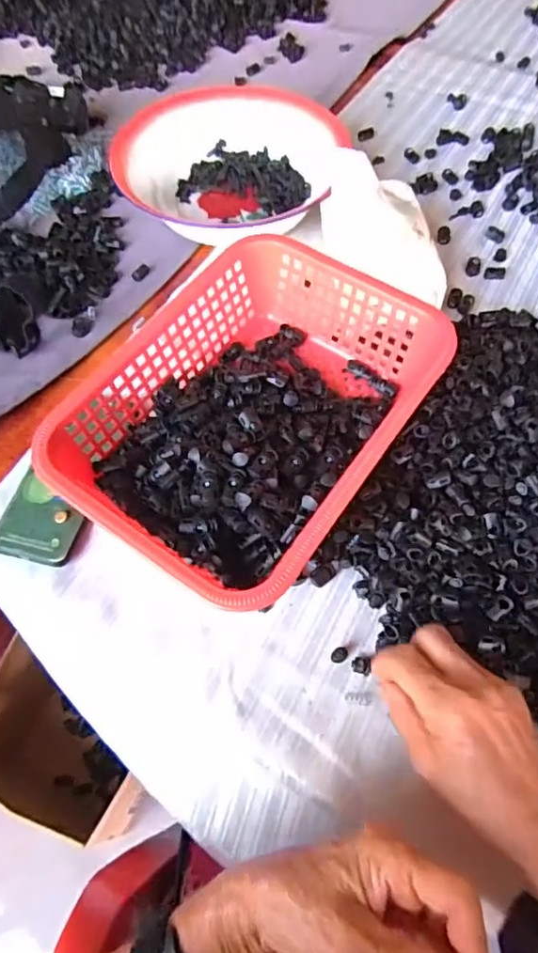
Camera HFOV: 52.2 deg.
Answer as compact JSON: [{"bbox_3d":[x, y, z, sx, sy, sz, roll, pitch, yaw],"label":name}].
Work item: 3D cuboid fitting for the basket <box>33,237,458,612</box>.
[{"bbox_3d":[-0.008,-0.052,0.455,0.214,0.083,0.292,33,71,17],"label":"basket"}]

